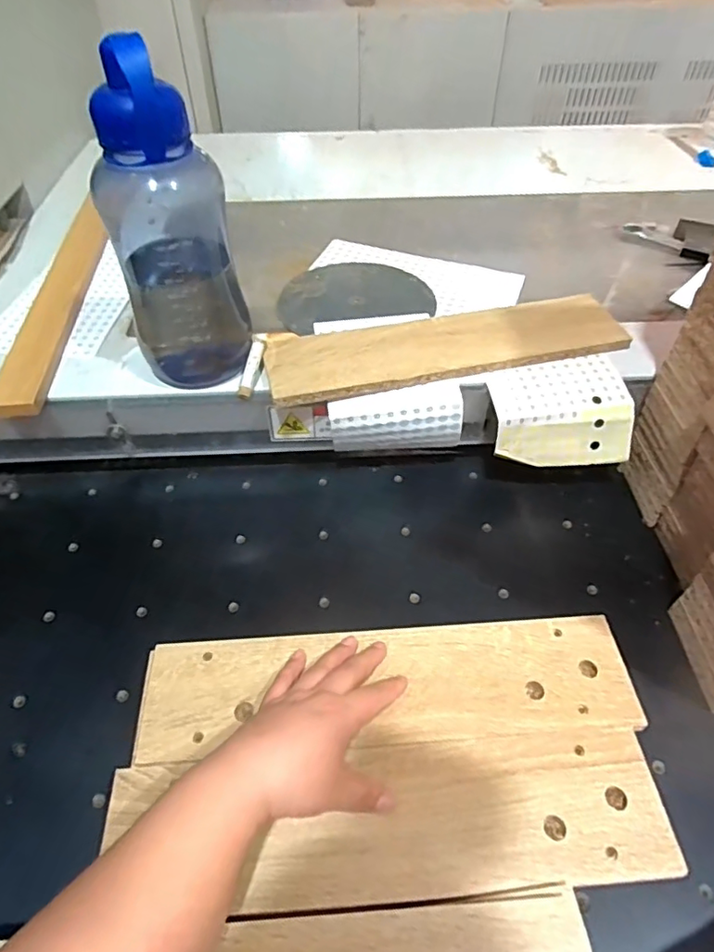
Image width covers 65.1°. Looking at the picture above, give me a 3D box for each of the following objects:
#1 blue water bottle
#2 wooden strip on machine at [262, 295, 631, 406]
[{"bbox_3d":[-0.152,-0.197,0.466,0.083,0.252,0.077,20,51,18],"label":"blue water bottle"},{"bbox_3d":[0.091,-0.136,0.579,0.366,0.014,0.094,-11,49,-9],"label":"wooden strip on machine"}]

